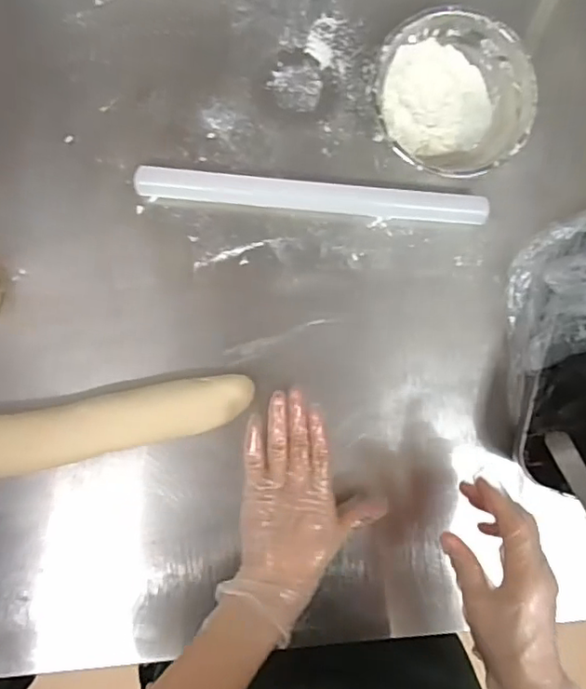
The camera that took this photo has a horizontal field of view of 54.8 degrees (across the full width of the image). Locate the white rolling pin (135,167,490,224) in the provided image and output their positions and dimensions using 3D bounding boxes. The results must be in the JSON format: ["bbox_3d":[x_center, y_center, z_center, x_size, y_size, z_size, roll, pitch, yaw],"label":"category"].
[{"bbox_3d":[0.019,-0.141,0.531,0.319,0.027,0.030,4,88,-4],"label":"white rolling pin"}]

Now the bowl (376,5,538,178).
[{"bbox_3d":[0.145,-0.225,0.527,0.137,0.056,0.144,0,89,-4],"label":"bowl"}]

